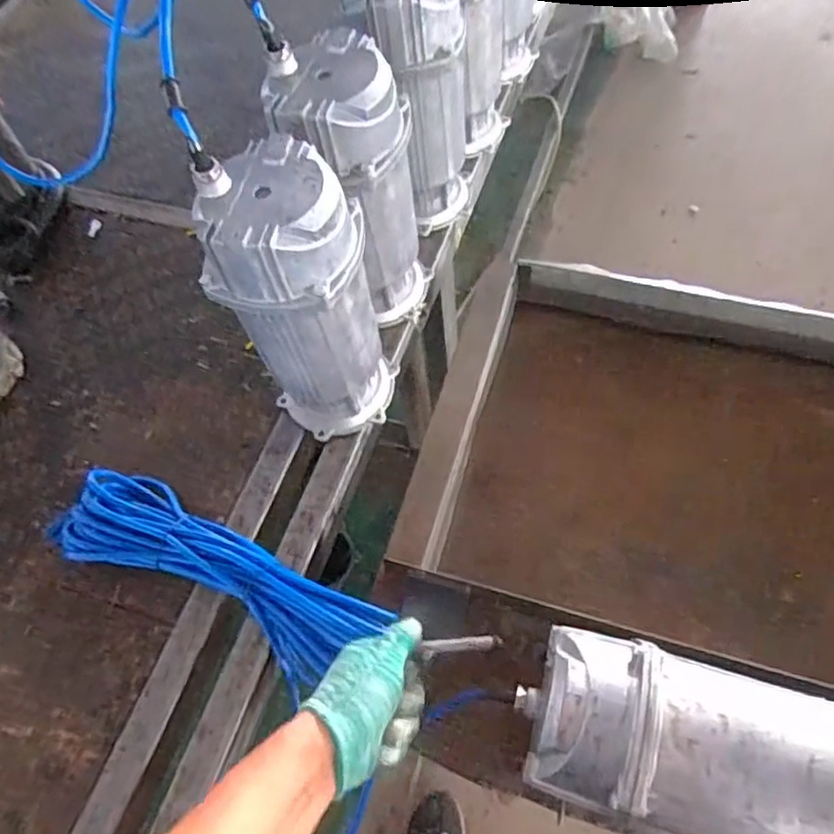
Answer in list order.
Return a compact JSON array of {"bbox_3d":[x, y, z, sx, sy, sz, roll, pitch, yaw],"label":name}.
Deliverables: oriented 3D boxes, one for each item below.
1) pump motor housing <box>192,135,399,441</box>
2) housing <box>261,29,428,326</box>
[{"bbox_3d":[-0.105,-0.099,0.622,0.138,0.300,0.123,-17,61,-4],"label":"pump motor housing"},{"bbox_3d":[-0.063,-0.230,0.683,0.117,0.287,0.124,24,66,18],"label":"housing"}]

